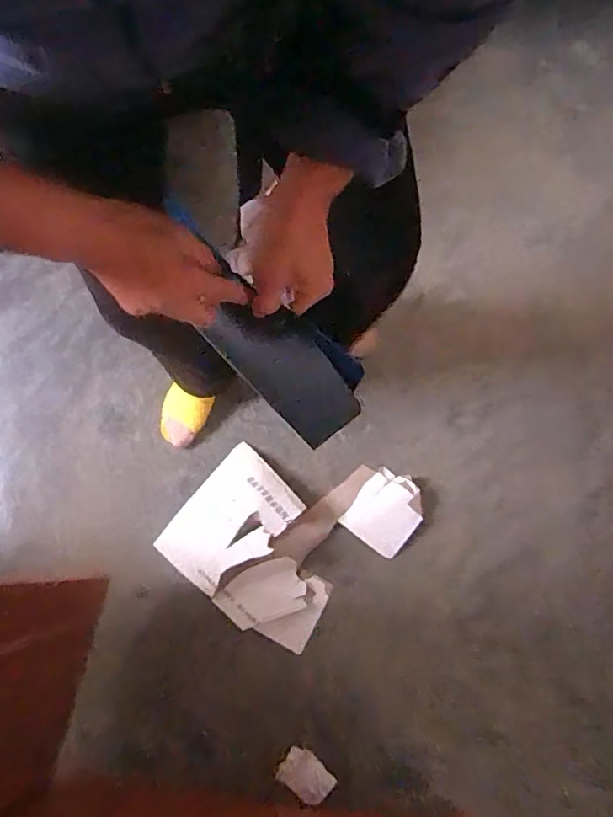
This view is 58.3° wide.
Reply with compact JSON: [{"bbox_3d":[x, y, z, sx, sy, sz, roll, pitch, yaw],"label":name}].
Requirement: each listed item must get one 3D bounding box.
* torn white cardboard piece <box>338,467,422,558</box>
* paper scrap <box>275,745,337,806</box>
[{"bbox_3d":[0.150,0.192,1.039,0.120,0.052,0.140,35,76,7],"label":"torn white cardboard piece"},{"bbox_3d":[-0.002,0.622,0.928,0.089,0.009,0.062,39,77,8],"label":"paper scrap"}]

